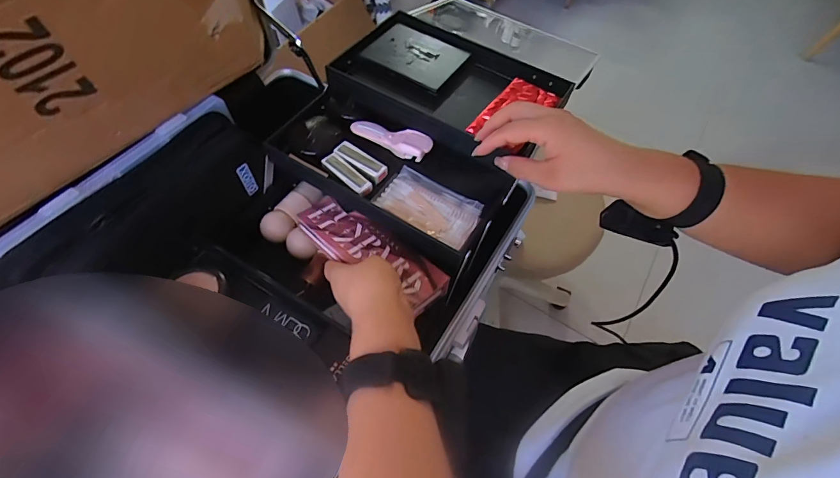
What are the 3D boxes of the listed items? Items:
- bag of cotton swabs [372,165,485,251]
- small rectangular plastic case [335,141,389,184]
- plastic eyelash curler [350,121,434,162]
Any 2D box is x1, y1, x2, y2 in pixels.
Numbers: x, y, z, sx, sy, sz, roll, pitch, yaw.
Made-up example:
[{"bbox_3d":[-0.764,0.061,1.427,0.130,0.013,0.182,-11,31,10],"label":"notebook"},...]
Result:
[{"bbox_3d":[0.010,-0.036,0.437,0.104,0.008,0.063,29,60,15],"label":"bag of cotton swabs"},{"bbox_3d":[-0.067,-0.087,0.460,0.064,0.014,0.022,36,62,18],"label":"small rectangular plastic case"},{"bbox_3d":[-0.034,-0.122,0.479,0.097,0.018,0.028,27,60,13],"label":"plastic eyelash curler"}]

